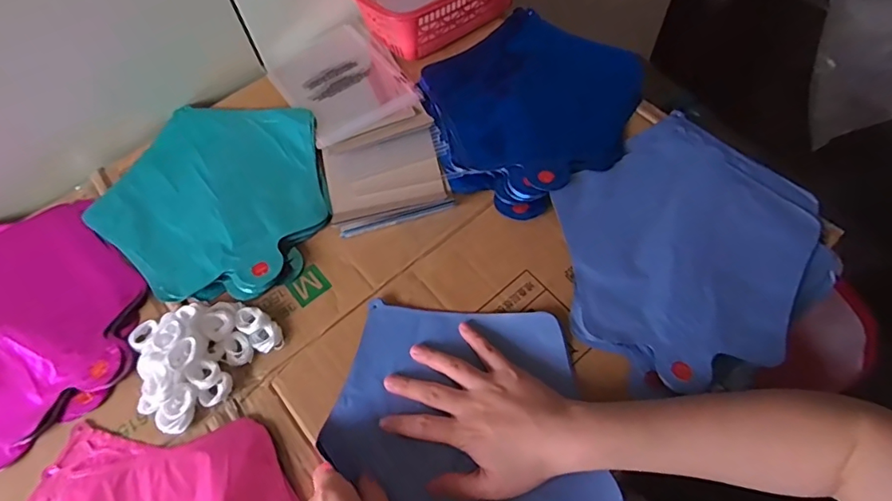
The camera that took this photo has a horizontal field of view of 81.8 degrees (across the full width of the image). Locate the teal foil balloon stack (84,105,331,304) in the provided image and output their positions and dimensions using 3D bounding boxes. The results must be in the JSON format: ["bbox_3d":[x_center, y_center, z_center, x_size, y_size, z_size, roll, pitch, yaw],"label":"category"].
[{"bbox_3d":[-0.233,-0.064,0.531,0.233,0.014,0.229,19,64,14],"label":"teal foil balloon stack"}]

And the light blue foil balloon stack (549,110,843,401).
[{"bbox_3d":[0.220,-0.002,0.477,0.256,0.034,0.221,-38,65,-16],"label":"light blue foil balloon stack"}]

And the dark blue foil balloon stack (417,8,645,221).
[{"bbox_3d":[0.093,-0.170,0.574,0.254,0.015,0.238,-32,63,-13],"label":"dark blue foil balloon stack"}]

